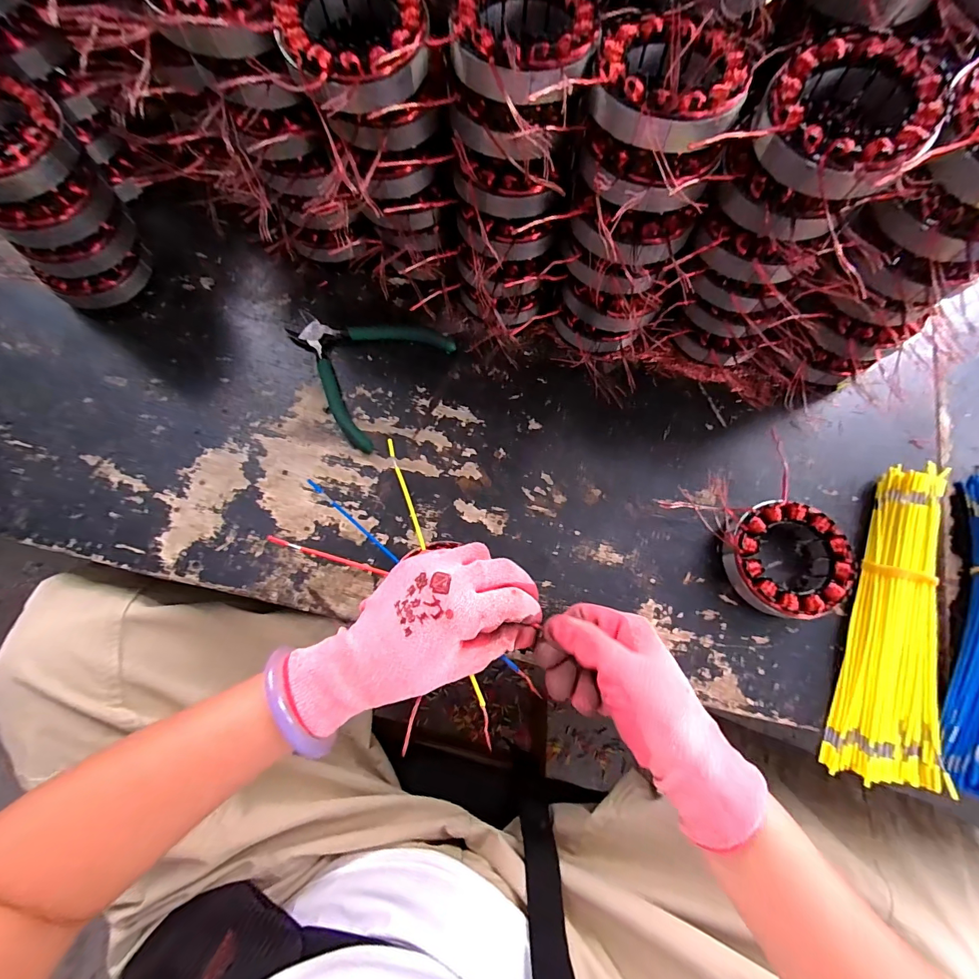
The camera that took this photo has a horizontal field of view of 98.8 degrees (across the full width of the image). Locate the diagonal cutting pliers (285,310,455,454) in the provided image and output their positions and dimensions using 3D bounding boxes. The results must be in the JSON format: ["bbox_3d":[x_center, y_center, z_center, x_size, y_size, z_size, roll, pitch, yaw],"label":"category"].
[{"bbox_3d":[-0.123,-0.123,0.385,0.134,0.010,0.132,34,79,7],"label":"diagonal cutting pliers"}]

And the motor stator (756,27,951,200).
[{"bbox_3d":[0.198,-0.204,0.234,0.086,0.033,0.087,0,77,-1],"label":"motor stator"}]

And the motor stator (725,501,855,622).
[{"bbox_3d":[0.231,0.054,0.331,0.087,0.032,0.085,0,77,-1],"label":"motor stator"}]

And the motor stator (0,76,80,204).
[{"bbox_3d":[-0.342,-0.243,0.293,0.083,0.031,0.083,38,79,8],"label":"motor stator"}]

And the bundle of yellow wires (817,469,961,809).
[{"bbox_3d":[0.318,0.100,0.323,0.068,0.024,0.241,21,78,4],"label":"bundle of yellow wires"}]

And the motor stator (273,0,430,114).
[{"bbox_3d":[-0.081,-0.270,0.251,0.083,0.030,0.086,0,77,-1],"label":"motor stator"}]

